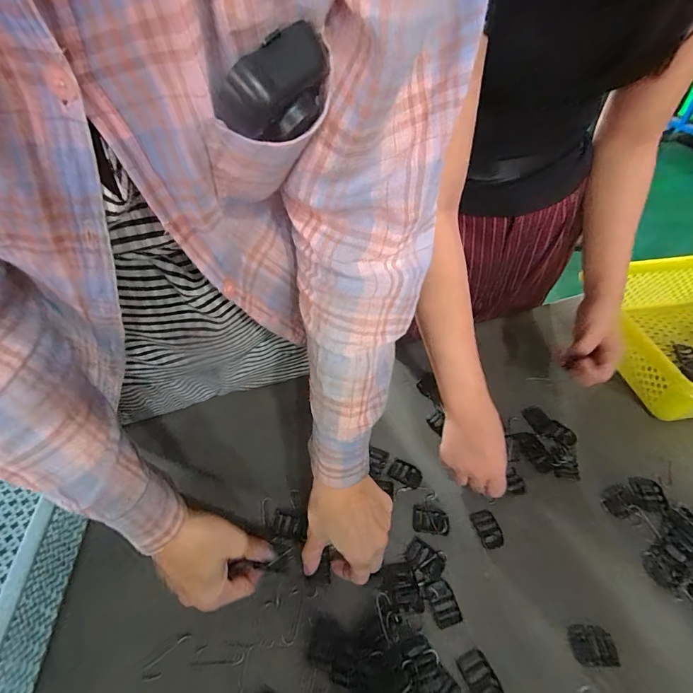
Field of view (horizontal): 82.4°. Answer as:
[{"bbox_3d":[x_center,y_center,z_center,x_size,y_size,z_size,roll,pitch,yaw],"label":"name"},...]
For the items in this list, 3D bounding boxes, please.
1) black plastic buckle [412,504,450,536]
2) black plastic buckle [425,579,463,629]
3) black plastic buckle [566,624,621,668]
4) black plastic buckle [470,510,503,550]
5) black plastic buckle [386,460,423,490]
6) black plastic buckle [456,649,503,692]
[{"bbox_3d":[0.095,0.193,0.441,0.040,0.004,0.030,7,48,6],"label":"black plastic buckle"},{"bbox_3d":[0.095,0.252,0.390,0.026,0.004,0.039,-12,49,-11],"label":"black plastic buckle"},{"bbox_3d":[0.228,0.277,0.366,0.039,0.004,0.032,1,47,1],"label":"black plastic buckle"},{"bbox_3d":[0.156,0.202,0.437,0.023,0.008,0.040,-13,49,-11],"label":"black plastic buckle"},{"bbox_3d":[0.072,0.154,0.479,0.040,0.004,0.025,27,53,23],"label":"black plastic buckle"},{"bbox_3d":[0.119,0.299,0.355,0.026,0.010,0.040,-19,50,-16],"label":"black plastic buckle"}]

